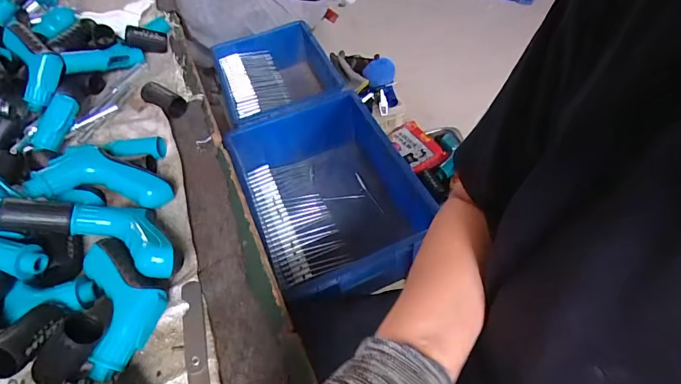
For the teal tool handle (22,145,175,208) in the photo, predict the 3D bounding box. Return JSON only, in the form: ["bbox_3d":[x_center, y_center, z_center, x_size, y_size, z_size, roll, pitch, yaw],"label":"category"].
[{"bbox_3d":[-0.272,-0.016,0.466,0.144,0.034,0.056,9,50,-12],"label":"teal tool handle"}]

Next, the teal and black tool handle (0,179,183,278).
[{"bbox_3d":[-0.327,0.034,0.443,0.330,0.075,0.091,4,51,6],"label":"teal and black tool handle"}]

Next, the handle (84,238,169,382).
[{"bbox_3d":[-0.209,0.099,0.391,0.071,0.030,0.141,-23,54,-15],"label":"handle"}]

